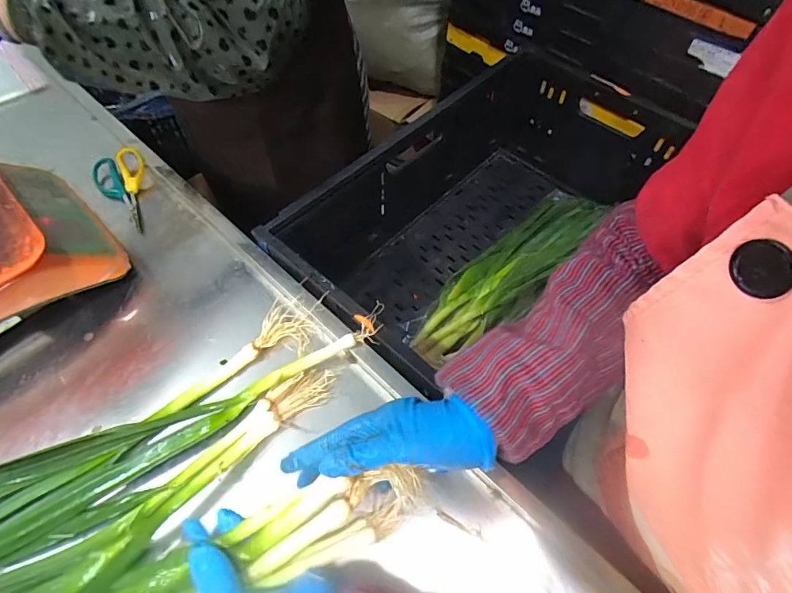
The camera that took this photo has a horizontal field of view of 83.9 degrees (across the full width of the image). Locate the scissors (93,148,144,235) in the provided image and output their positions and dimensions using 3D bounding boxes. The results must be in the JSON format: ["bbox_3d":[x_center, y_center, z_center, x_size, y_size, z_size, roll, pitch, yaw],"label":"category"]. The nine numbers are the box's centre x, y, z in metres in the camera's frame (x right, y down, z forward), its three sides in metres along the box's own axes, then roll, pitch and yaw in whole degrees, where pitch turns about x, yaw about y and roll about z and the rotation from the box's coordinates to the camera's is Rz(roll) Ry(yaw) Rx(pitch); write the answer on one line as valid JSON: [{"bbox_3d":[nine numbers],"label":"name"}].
[{"bbox_3d":[-0.390,-0.147,0.627,0.068,0.016,0.141,-23,68,-6],"label":"scissors"}]

